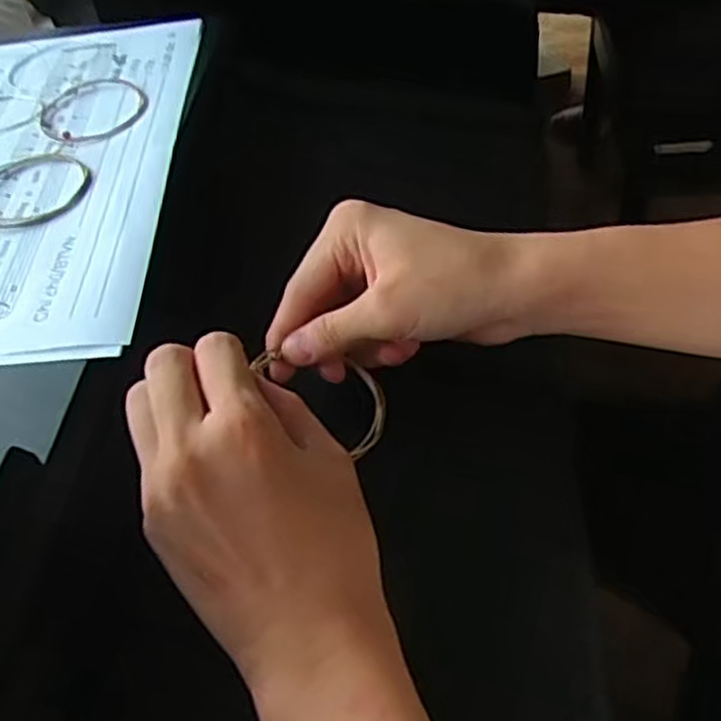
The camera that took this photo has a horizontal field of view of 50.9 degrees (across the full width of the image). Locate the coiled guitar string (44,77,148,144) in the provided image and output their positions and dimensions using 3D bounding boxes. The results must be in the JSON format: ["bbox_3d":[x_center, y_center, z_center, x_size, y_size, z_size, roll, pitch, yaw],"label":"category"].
[{"bbox_3d":[-0.162,-0.154,0.457,0.063,0.004,0.076,-24,47,-18],"label":"coiled guitar string"}]

